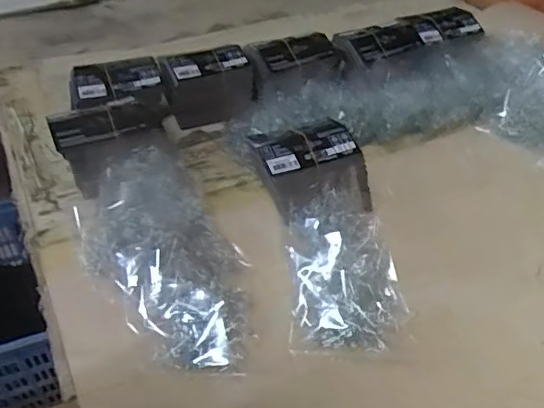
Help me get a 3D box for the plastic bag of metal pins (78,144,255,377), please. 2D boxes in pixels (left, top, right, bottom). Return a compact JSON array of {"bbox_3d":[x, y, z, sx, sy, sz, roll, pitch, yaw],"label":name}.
[{"bbox_3d":[-0.098,0.047,0.517,0.121,0.046,0.242,-24,49,-22],"label":"plastic bag of metal pins"}]

